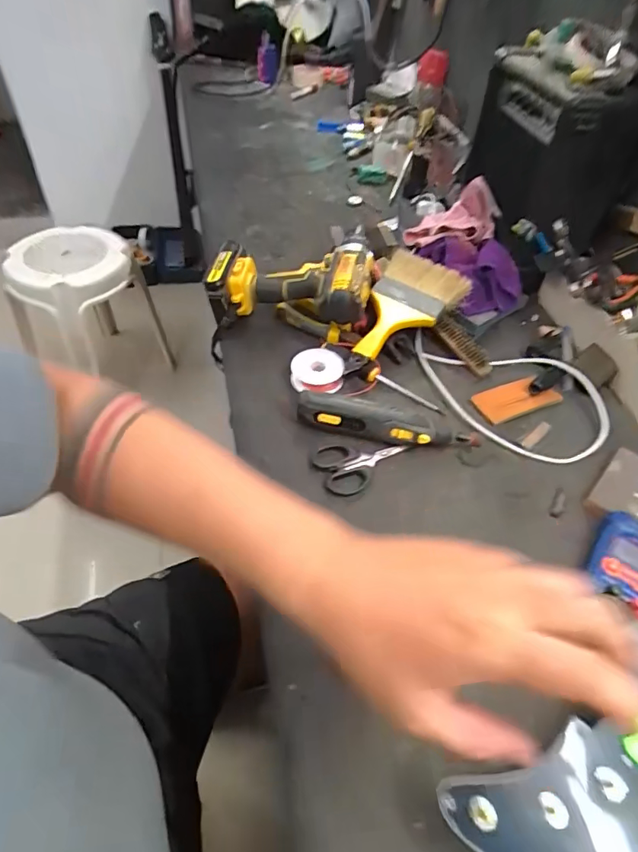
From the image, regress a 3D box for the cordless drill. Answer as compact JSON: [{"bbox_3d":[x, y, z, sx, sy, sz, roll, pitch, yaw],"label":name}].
[{"bbox_3d":[-0.035,-0.201,0.659,0.205,0.083,0.165,5,49,0],"label":"cordless drill"}]

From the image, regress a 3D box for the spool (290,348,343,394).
[{"bbox_3d":[-0.002,-0.066,0.589,0.063,0.018,0.063,2,49,-3],"label":"spool"}]

